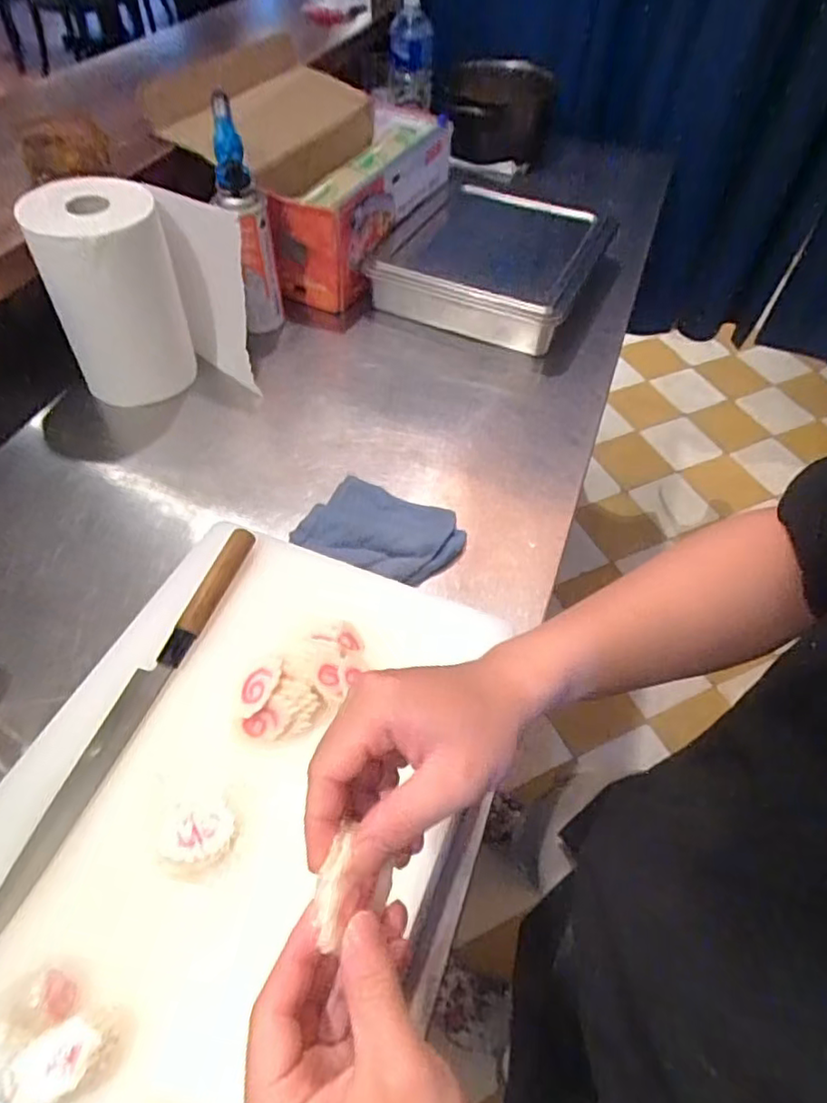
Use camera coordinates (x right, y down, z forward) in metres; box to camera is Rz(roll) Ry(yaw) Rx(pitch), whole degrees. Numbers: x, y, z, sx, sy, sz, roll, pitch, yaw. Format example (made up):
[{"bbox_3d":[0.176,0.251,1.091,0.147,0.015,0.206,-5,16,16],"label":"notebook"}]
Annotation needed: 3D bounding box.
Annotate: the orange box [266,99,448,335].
[{"bbox_3d":[-0.075,-0.468,0.878,0.119,0.160,0.331,20,55,13],"label":"orange box"}]

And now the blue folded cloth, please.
[{"bbox_3d":[-0.030,-0.024,0.625,0.158,0.021,0.105,16,54,10],"label":"blue folded cloth"}]

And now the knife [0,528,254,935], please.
[{"bbox_3d":[-0.214,0.118,0.452,0.030,0.018,0.348,17,54,11],"label":"knife"}]

